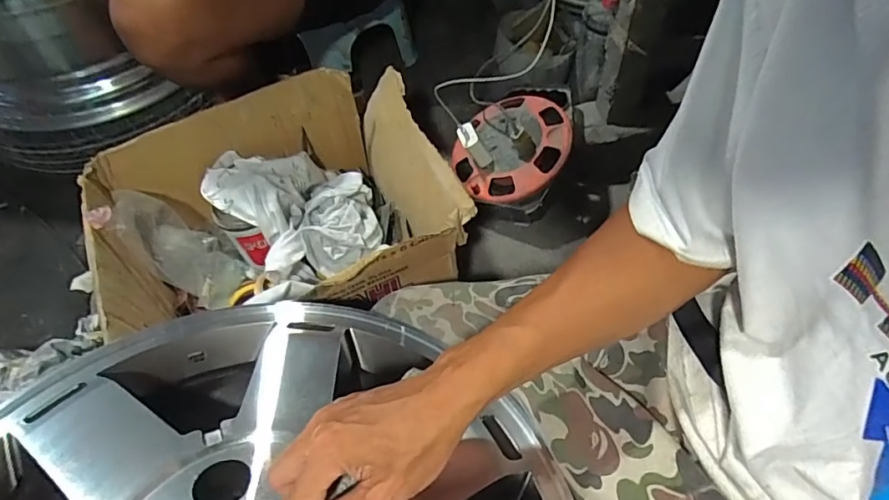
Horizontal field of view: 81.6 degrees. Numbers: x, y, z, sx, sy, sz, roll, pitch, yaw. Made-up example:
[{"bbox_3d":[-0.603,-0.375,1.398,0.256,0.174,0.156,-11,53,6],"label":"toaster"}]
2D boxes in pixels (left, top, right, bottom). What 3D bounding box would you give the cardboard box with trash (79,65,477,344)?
[{"bbox_3d":[-0.213,-0.034,0.701,0.404,0.215,0.336,-22,60,-11],"label":"cardboard box with trash"}]

